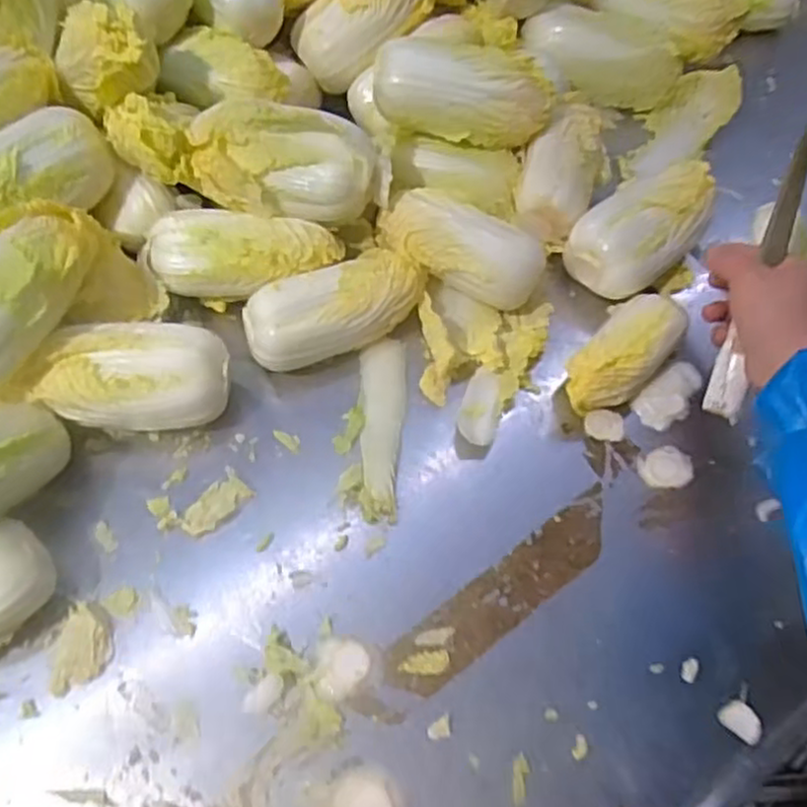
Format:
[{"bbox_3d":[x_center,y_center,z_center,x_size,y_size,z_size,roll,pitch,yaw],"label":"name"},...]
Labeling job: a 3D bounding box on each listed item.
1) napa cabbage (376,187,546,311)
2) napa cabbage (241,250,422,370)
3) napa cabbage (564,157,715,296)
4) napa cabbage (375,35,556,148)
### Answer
[{"bbox_3d":[0.044,-0.124,0.579,0.133,0.049,0.058,23,64,10],"label":"napa cabbage"},{"bbox_3d":[-0.051,-0.072,0.571,0.144,0.065,0.060,-29,66,-15],"label":"napa cabbage"},{"bbox_3d":[0.193,-0.146,0.598,0.122,0.054,0.075,-39,69,-19],"label":"napa cabbage"},{"bbox_3d":[0.049,-0.253,0.600,0.144,0.066,0.066,-5,62,-4],"label":"napa cabbage"}]

